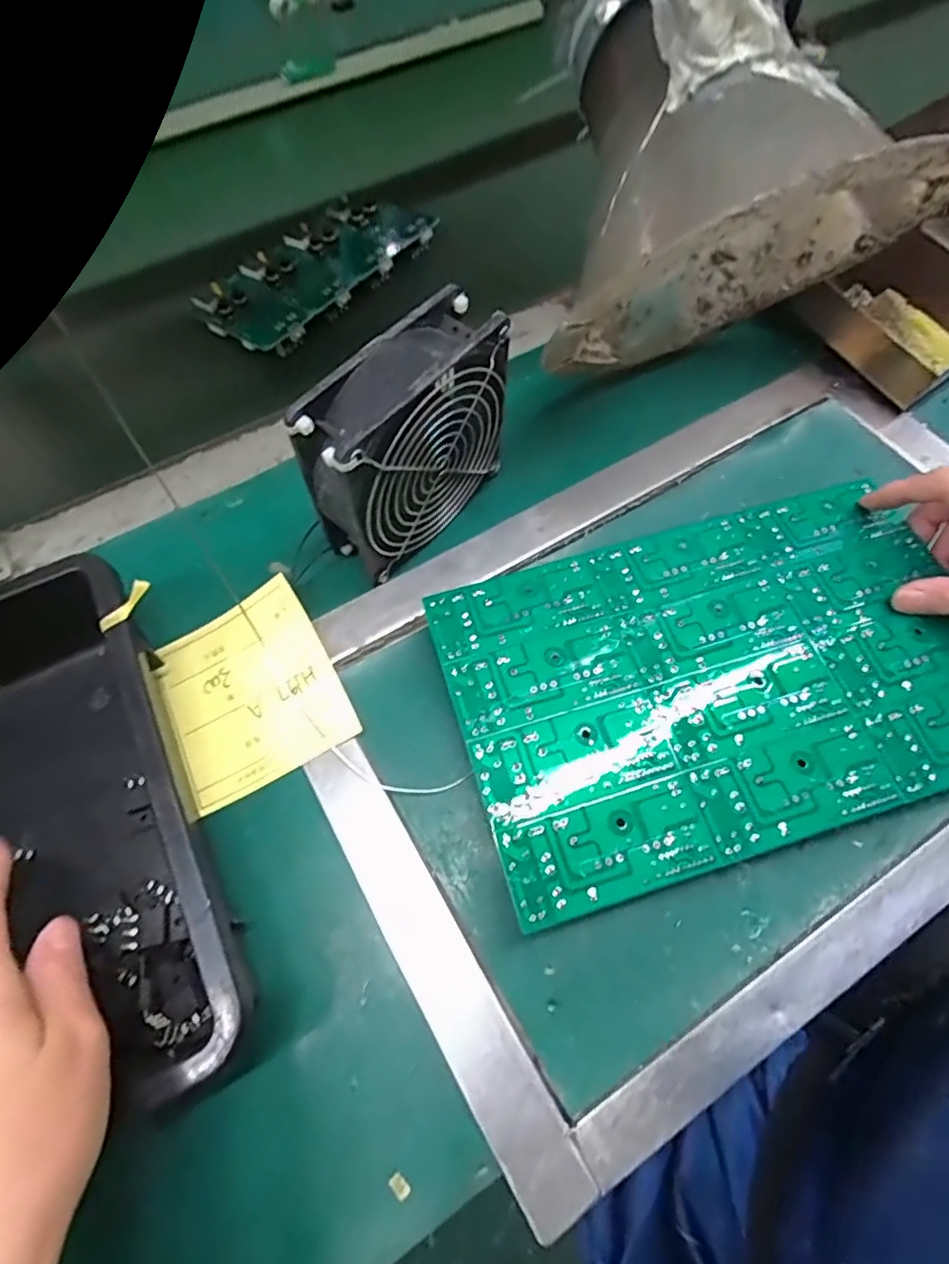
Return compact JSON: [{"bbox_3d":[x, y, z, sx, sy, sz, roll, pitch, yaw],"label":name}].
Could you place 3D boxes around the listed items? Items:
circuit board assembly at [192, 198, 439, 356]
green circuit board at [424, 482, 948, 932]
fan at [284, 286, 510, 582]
[{"bbox_3d":[-0.131,-0.297,0.480,0.095,0.019,0.185,36,70,15],"label":"circuit board assembly"},{"bbox_3d":[0.129,0.019,0.312,0.275,0.005,0.172,-16,66,-7],"label":"green circuit board"},{"bbox_3d":[-0.032,-0.099,0.327,0.044,0.119,0.122,40,71,17],"label":"fan"}]

